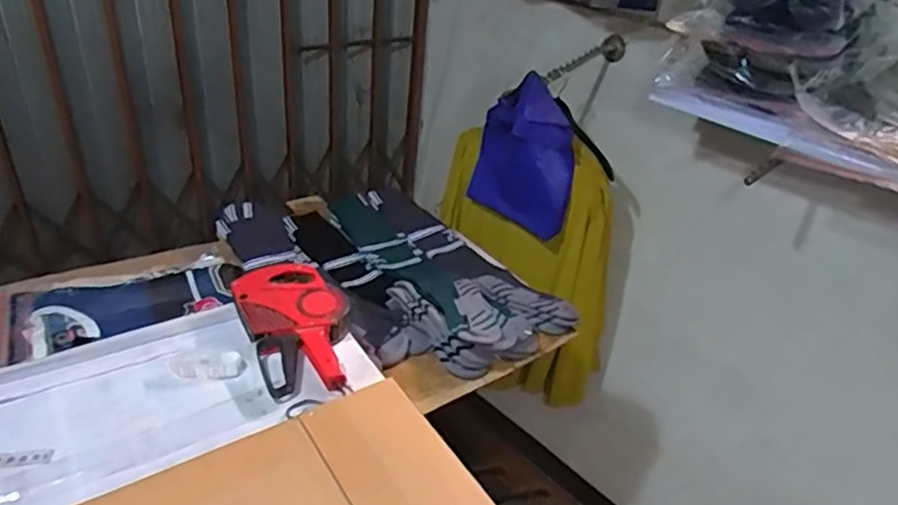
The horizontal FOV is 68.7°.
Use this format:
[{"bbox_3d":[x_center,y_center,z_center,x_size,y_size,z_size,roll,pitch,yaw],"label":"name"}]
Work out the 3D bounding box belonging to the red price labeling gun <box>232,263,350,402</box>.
[{"bbox_3d":[-0.201,0.092,0.878,0.130,0.051,0.241,-13,37,-27],"label":"red price labeling gun"}]

